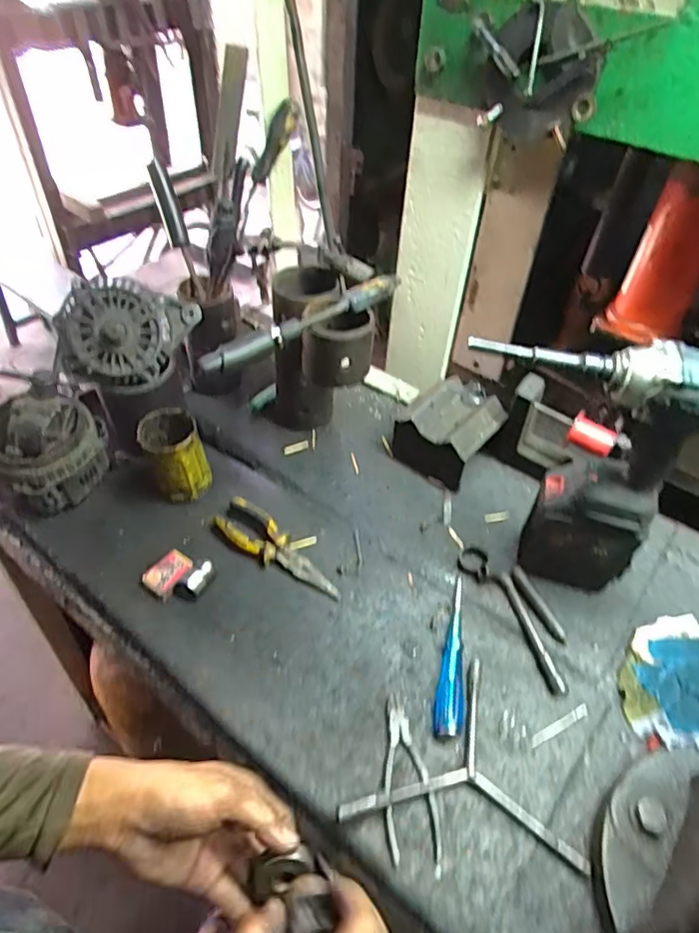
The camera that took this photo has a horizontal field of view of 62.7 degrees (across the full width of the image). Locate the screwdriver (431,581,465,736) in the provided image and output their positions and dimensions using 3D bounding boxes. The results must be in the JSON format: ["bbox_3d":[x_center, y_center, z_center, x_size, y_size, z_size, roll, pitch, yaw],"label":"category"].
[{"bbox_3d":[0.115,0.205,0.642,0.030,0.024,0.193,9,46,5],"label":"screwdriver"}]

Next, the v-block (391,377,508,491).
[{"bbox_3d":[0.145,-0.046,0.835,0.132,0.096,0.119,-35,55,-30],"label":"v-block"}]

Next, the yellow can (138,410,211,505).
[{"bbox_3d":[-0.238,-0.012,0.790,0.078,0.122,0.085,-19,48,-18],"label":"yellow can"}]

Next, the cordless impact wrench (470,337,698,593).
[{"bbox_3d":[0.232,0.013,0.624,0.246,0.338,0.078,9,46,5],"label":"cordless impact wrench"}]

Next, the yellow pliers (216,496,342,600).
[{"bbox_3d":[-0.094,0.106,0.729,0.194,0.028,0.060,36,54,27],"label":"yellow pliers"}]

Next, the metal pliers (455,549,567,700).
[{"bbox_3d":[0.206,0.168,0.680,0.065,0.022,0.195,-18,50,-19],"label":"metal pliers"}]

